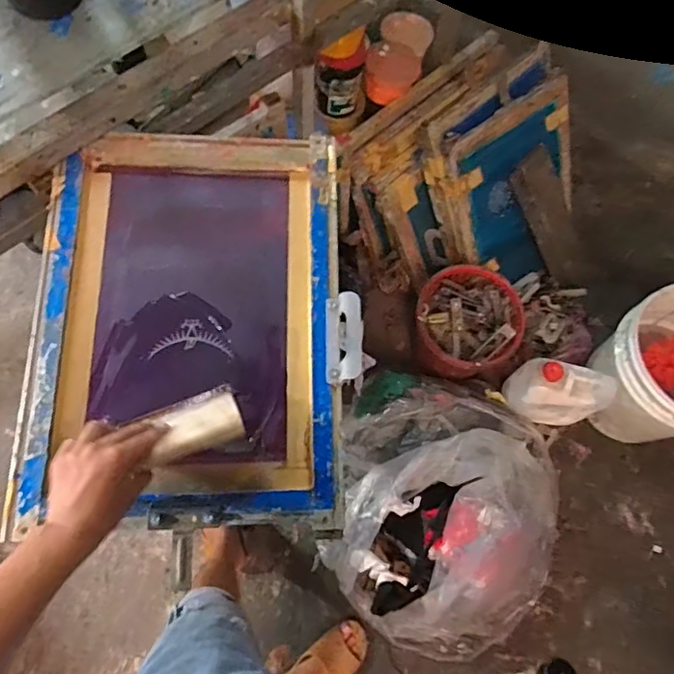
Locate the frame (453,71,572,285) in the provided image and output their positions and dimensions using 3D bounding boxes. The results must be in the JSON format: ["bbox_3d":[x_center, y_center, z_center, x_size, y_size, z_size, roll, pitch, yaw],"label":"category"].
[{"bbox_3d":[0.438,-0.336,1.304,0.337,0.435,0.051,-35,40,-10],"label":"frame"}]

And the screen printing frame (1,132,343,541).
[{"bbox_3d":[-0.196,-0.034,0.740,0.390,0.035,0.529,1,74,-6],"label":"screen printing frame"}]

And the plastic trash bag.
[{"bbox_3d":[0.236,0.377,1.190,0.500,0.316,0.598,11,69,3],"label":"plastic trash bag"}]

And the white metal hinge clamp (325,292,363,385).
[{"bbox_3d":[0.009,-0.001,0.721,0.048,0.030,0.118,0,69,-1],"label":"white metal hinge clamp"}]

